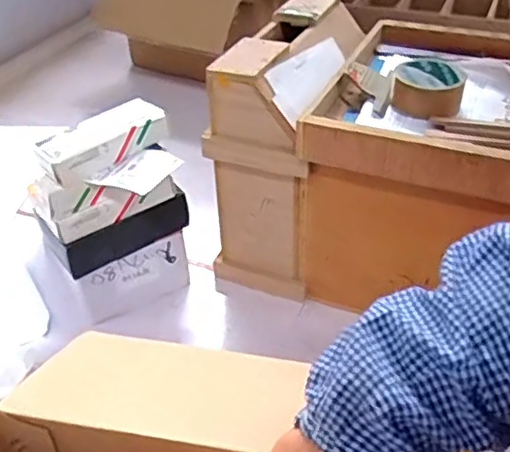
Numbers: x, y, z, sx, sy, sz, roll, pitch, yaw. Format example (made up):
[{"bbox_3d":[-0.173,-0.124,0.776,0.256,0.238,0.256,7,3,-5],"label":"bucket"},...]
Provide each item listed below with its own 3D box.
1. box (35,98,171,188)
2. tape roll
[{"bbox_3d":[-0.181,-0.104,0.757,0.156,0.041,0.065,-31,46,-32],"label":"box"},{"bbox_3d":[0.201,-0.162,0.733,0.079,0.038,0.079,9,39,14],"label":"tape roll"}]

